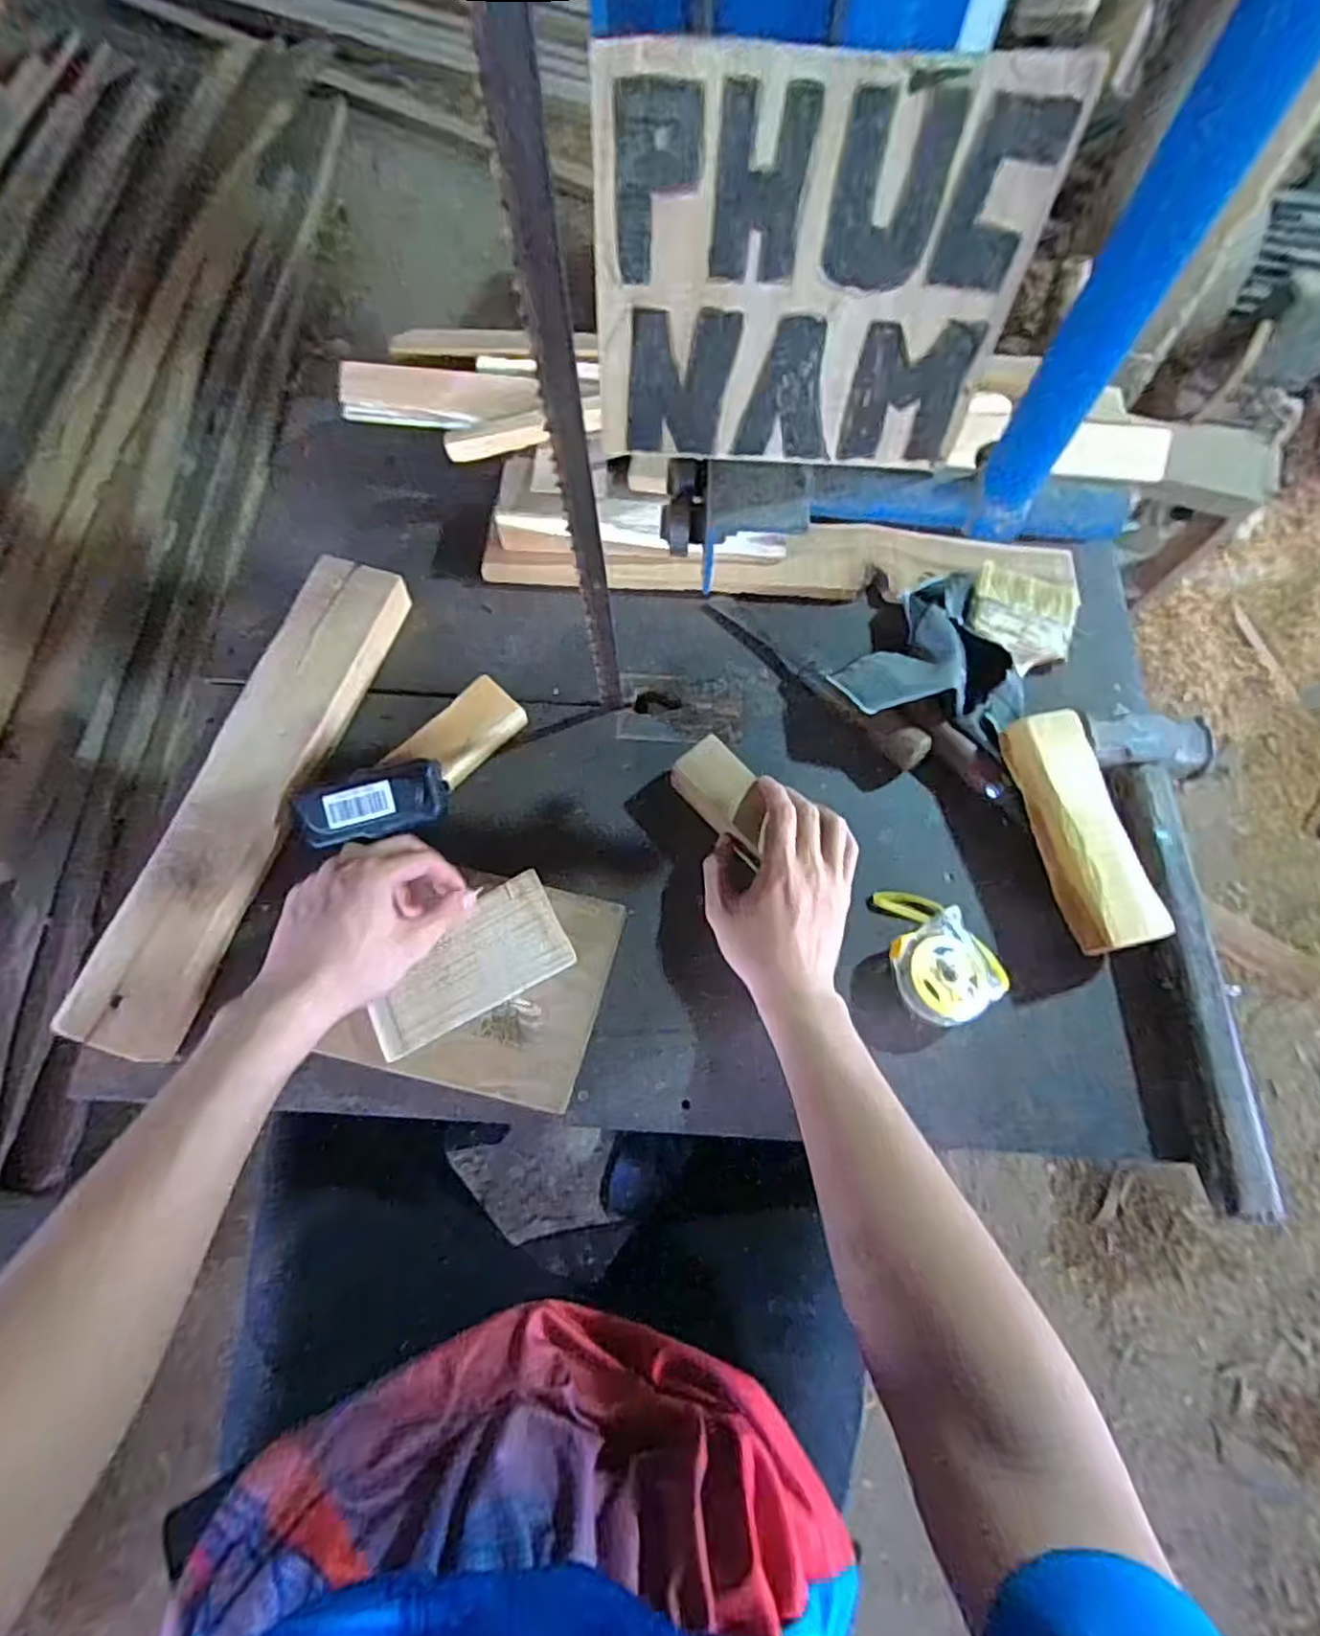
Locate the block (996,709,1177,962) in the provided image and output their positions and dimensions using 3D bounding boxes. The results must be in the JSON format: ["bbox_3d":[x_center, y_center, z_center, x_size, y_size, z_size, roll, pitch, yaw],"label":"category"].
[{"bbox_3d":[0.308,0.007,0.524,0.055,0.033,0.175,-11,70,-6],"label":"block"}]

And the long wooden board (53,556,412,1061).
[{"bbox_3d":[-0.303,-0.028,0.534,0.072,0.031,0.391,16,70,5],"label":"long wooden board"}]

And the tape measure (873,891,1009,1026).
[{"bbox_3d":[0.194,0.096,0.515,0.071,0.030,0.100,-31,73,-12],"label":"tape measure"}]

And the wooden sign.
[{"bbox_3d":[0.063,-0.224,0.307,0.176,0.143,0.004,1,57,0],"label":"wooden sign"}]

